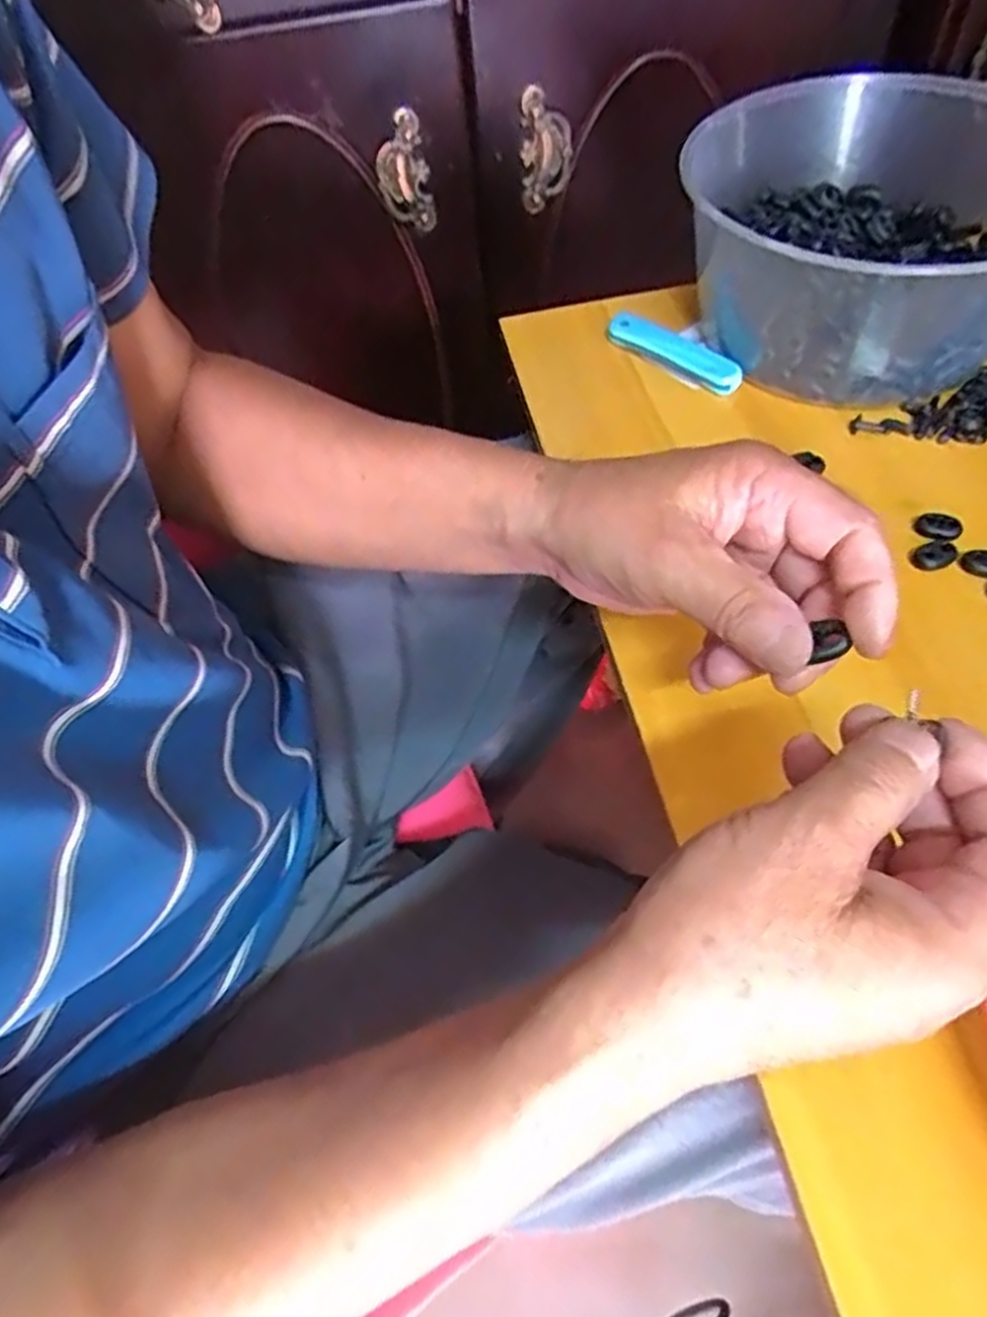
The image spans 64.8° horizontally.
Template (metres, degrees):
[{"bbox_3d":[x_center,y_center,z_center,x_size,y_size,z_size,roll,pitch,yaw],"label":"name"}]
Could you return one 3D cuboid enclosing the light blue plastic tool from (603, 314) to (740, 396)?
[{"bbox_3d":[0.115,-0.198,0.503,0.023,0.016,0.103,-40,62,-20],"label":"light blue plastic tool"}]

